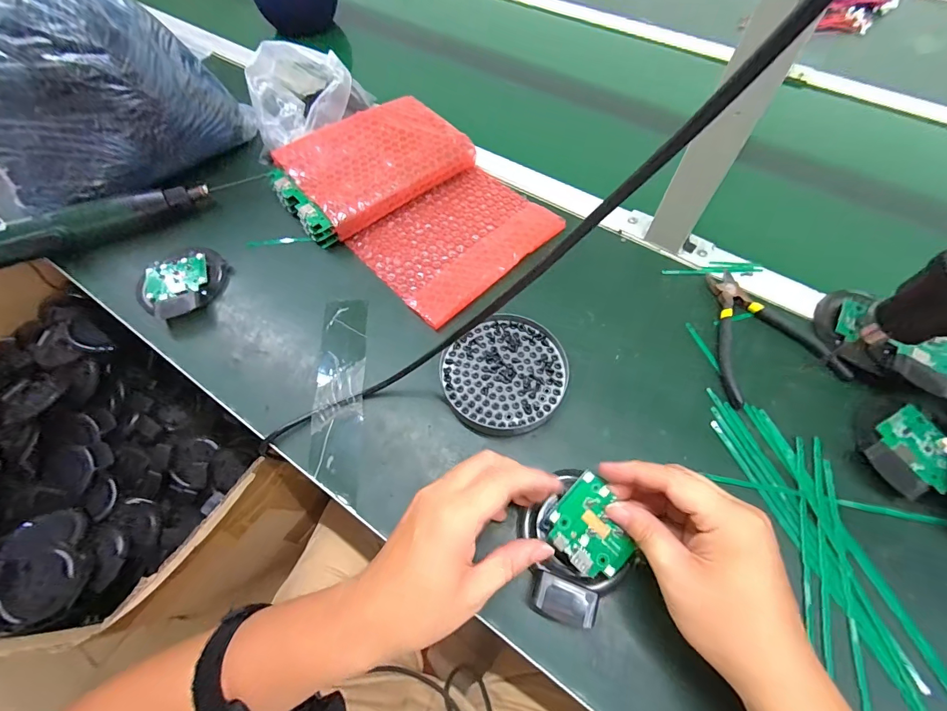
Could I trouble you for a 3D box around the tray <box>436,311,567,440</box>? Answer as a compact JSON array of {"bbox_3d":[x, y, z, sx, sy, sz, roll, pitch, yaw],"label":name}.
[{"bbox_3d":[0.030,0.018,0.373,0.115,0.013,0.107,0,62,1],"label":"tray"}]

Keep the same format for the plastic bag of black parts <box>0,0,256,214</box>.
[{"bbox_3d":[-0.443,-0.305,0.447,0.216,0.170,0.263,29,66,15],"label":"plastic bag of black parts"}]

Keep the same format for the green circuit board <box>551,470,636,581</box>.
[{"bbox_3d":[0.085,0.121,0.283,0.057,0.007,0.053,44,81,6],"label":"green circuit board"}]

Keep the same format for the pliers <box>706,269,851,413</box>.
[{"bbox_3d":[0.269,-0.024,0.392,0.117,0.011,0.135,-15,63,-7],"label":"pliers"}]

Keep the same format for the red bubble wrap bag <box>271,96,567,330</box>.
[{"bbox_3d":[-0.065,-0.184,0.462,0.207,0.046,0.286,-41,68,-19],"label":"red bubble wrap bag"}]

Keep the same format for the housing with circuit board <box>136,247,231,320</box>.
[{"bbox_3d":[-0.303,-0.075,0.424,0.085,0.021,0.074,-31,66,-15],"label":"housing with circuit board"}]

